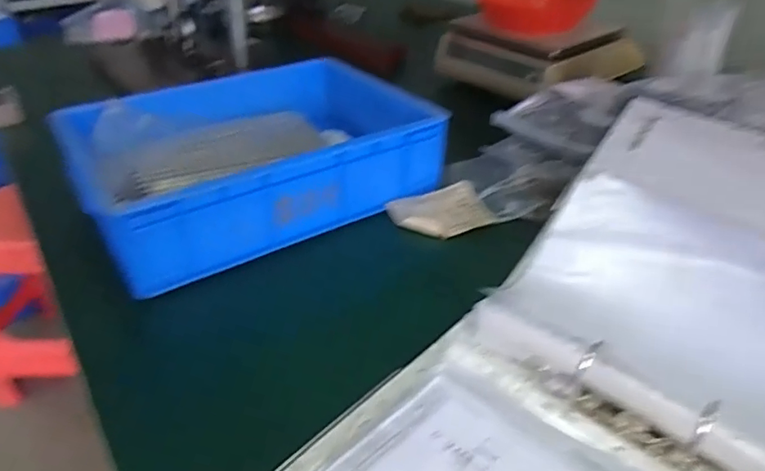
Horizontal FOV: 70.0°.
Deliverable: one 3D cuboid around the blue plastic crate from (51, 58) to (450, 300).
[{"bbox_3d":[-0.170,-0.104,0.724,0.409,0.109,0.289,-22,40,-29],"label":"blue plastic crate"}]

